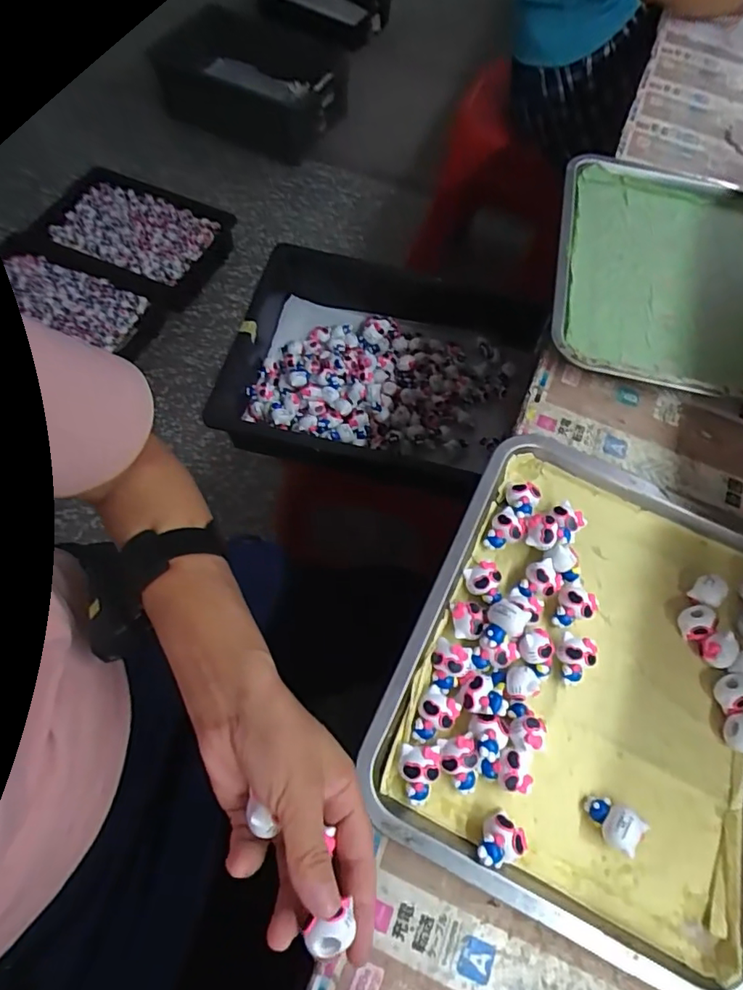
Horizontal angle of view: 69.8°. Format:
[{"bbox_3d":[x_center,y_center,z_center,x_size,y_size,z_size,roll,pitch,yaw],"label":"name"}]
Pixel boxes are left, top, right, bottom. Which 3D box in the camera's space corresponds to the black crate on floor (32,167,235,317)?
[{"bbox_3d":[-0.630,-0.696,1.438,0.438,0.101,0.349,22,67,7],"label":"black crate on floor"}]

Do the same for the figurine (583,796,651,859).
[{"bbox_3d":[0.154,0.209,0.338,0.033,0.025,0.023,37,70,13],"label":"figurine"}]

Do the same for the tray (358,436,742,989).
[{"bbox_3d":[0.166,0.126,0.377,0.269,0.032,0.316,25,68,8],"label":"tray"}]

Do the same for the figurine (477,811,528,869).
[{"bbox_3d":[0.077,0.212,0.324,0.028,0.023,0.025,-42,74,-18],"label":"figurine"}]

